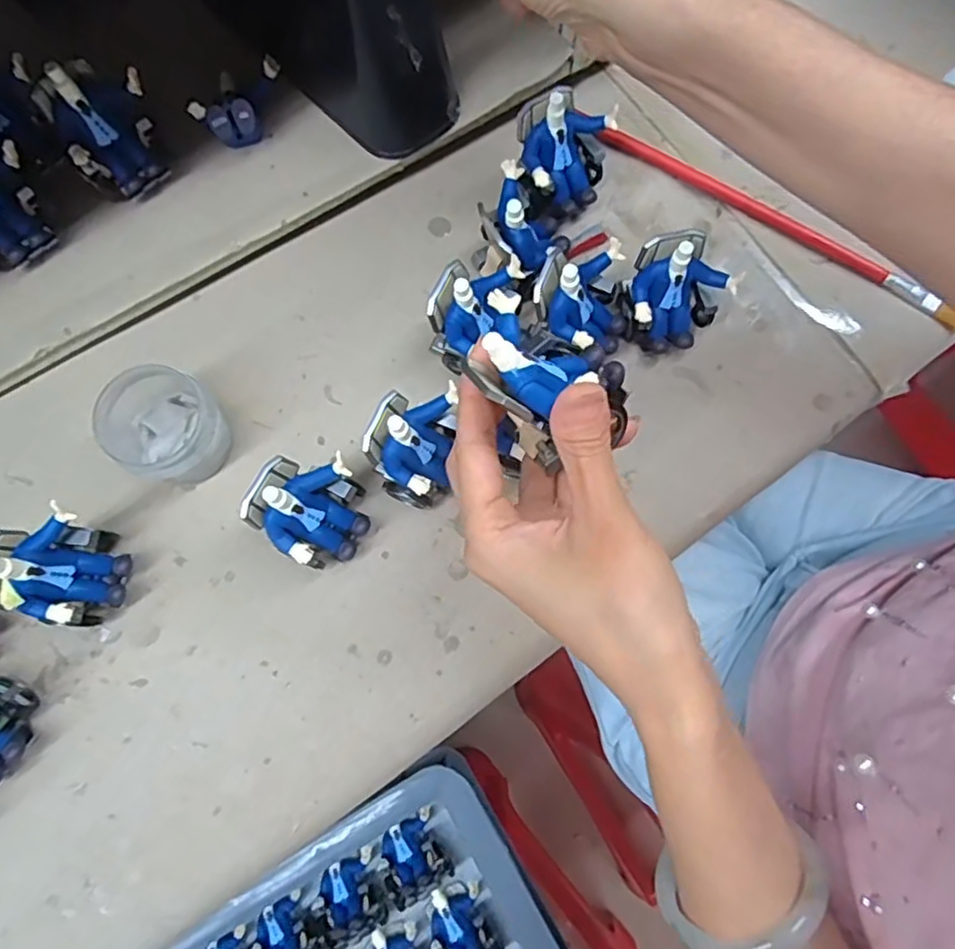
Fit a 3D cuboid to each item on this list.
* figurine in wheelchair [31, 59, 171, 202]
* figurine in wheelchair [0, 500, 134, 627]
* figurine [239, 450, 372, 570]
[{"bbox_3d":[-0.190,-0.179,0.347,0.048,0.056,0.044,0,77,0],"label":"figurine in wheelchair"},{"bbox_3d":[-0.197,0.043,0.317,0.043,0.063,0.052,7,77,1],"label":"figurine in wheelchair"},{"bbox_3d":[-0.078,0.016,0.326,0.047,0.060,0.051,31,79,6],"label":"figurine"}]

